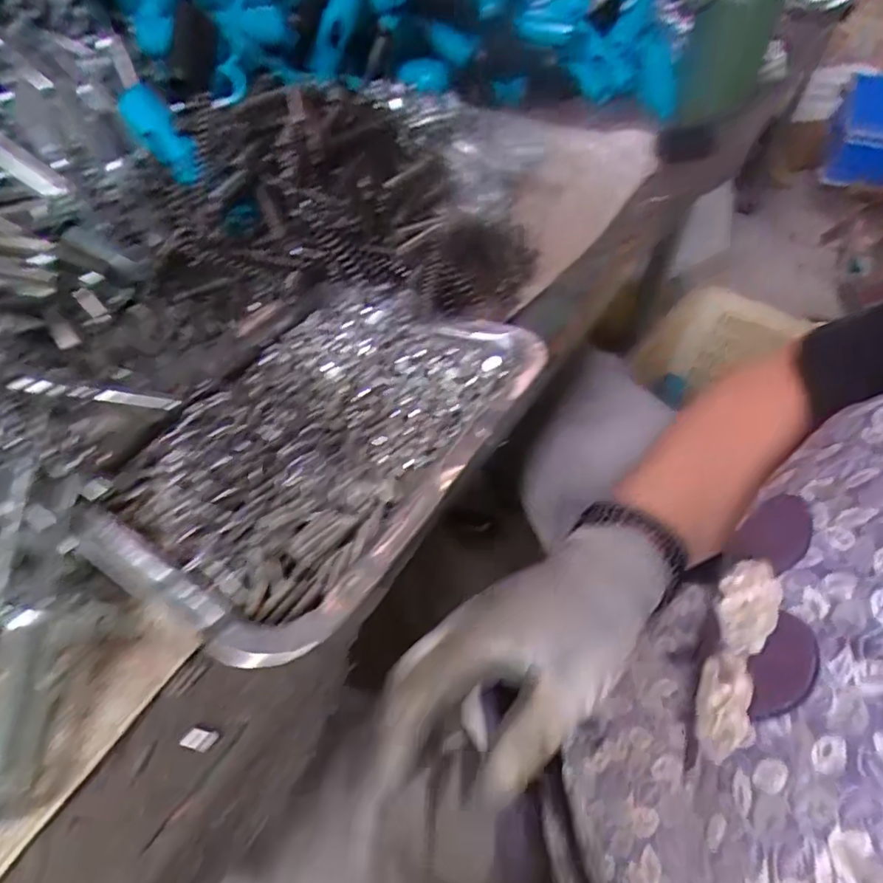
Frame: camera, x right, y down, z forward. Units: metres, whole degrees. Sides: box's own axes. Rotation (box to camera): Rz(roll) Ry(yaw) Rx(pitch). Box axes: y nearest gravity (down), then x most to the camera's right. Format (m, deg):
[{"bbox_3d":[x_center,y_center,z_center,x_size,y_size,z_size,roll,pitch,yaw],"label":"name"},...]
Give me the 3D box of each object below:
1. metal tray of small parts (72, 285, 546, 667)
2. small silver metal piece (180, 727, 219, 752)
[{"bbox_3d":[-0.062,-0.011,0.318,0.168,0.032,0.248,24,50,16],"label":"metal tray of small parts"},{"bbox_3d":[-0.097,0.119,0.227,0.013,0.004,0.008,13,48,6],"label":"small silver metal piece"}]

